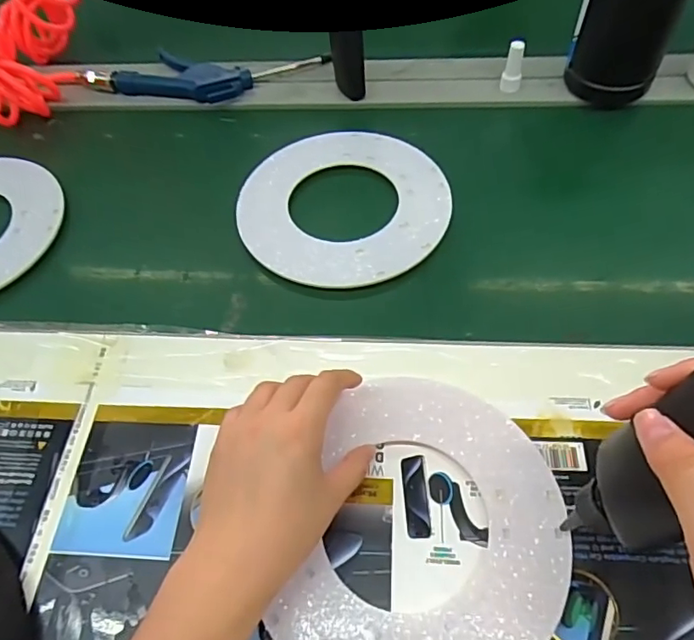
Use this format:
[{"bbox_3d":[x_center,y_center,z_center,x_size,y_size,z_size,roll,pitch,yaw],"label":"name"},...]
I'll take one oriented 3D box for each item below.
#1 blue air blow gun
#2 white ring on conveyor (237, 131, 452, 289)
[{"bbox_3d":[-0.158,-0.276,0.618,0.255,0.022,0.098,5,57,7],"label":"blue air blow gun"},{"bbox_3d":[-0.002,-0.110,0.506,0.188,0.008,0.187,-1,58,2],"label":"white ring on conveyor"}]

